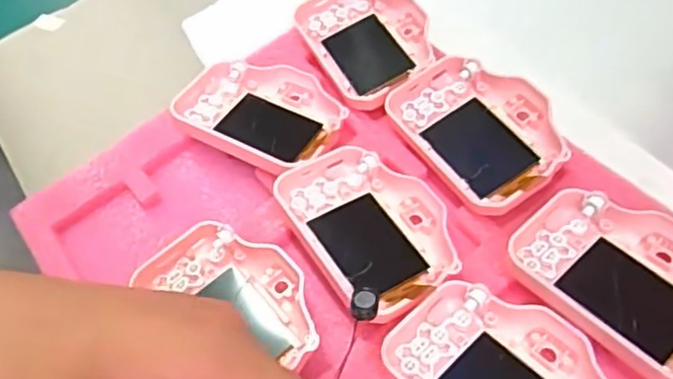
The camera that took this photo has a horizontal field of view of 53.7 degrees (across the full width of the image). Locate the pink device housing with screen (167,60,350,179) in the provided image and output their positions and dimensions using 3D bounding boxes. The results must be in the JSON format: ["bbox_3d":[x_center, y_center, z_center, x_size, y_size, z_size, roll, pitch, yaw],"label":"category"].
[{"bbox_3d":[-0.040,-0.041,0.342,0.082,0.012,0.061,19,61,22],"label":"pink device housing with screen"}]

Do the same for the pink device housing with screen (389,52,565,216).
[{"bbox_3d":[0.068,-0.031,0.314,0.058,0.015,0.085,-34,56,-13],"label":"pink device housing with screen"}]

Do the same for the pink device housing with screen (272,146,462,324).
[{"bbox_3d":[0.016,0.015,0.294,0.058,0.013,0.087,-36,57,-14],"label":"pink device housing with screen"}]

